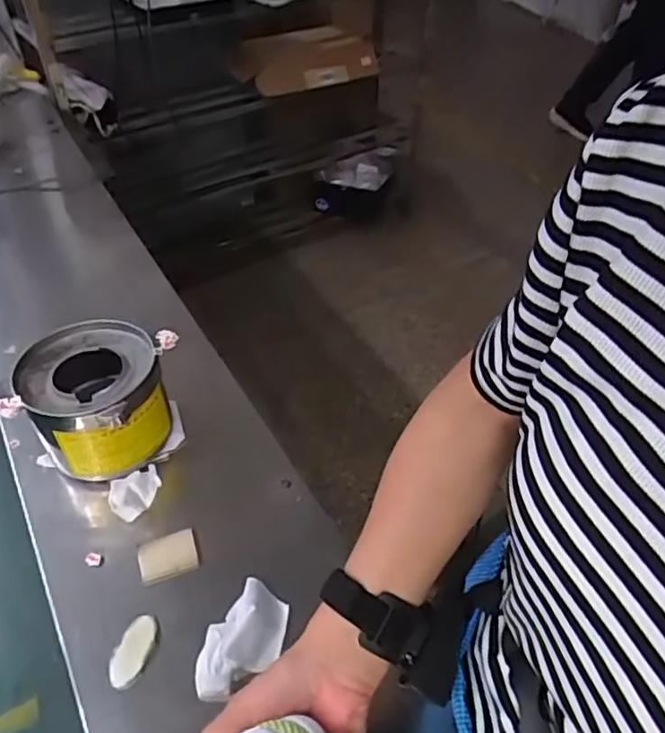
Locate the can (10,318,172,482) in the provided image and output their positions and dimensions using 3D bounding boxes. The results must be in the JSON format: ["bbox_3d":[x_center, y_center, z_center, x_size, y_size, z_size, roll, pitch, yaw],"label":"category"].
[{"bbox_3d":[-0.252,0.044,0.660,0.134,0.124,0.147,-1,45,1],"label":"can"}]

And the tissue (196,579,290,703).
[{"bbox_3d":[-0.080,0.239,0.529,0.055,0.034,0.099,22,50,22],"label":"tissue"}]

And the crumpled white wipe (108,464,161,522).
[{"bbox_3d":[-0.206,0.134,0.640,0.053,0.020,0.056,-19,48,-17],"label":"crumpled white wipe"}]

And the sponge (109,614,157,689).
[{"bbox_3d":[-0.174,0.248,0.532,0.028,0.005,0.061,11,46,12],"label":"sponge"}]

